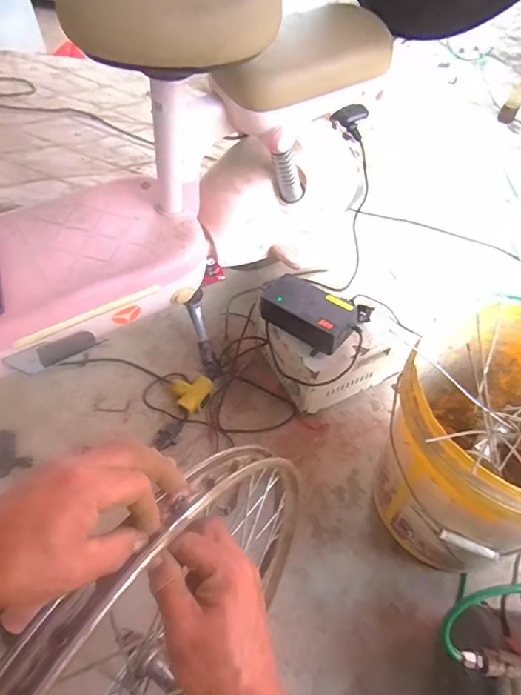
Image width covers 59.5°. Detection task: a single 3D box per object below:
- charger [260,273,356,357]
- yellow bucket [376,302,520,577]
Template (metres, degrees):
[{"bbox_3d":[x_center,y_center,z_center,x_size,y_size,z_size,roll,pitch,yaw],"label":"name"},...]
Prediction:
[{"bbox_3d":[0.088,-0.070,0.860,0.174,0.062,0.099,32,61,22],"label":"charger"},{"bbox_3d":[0.356,0.147,0.706,0.314,0.319,0.286,-1,54,1],"label":"yellow bucket"}]

